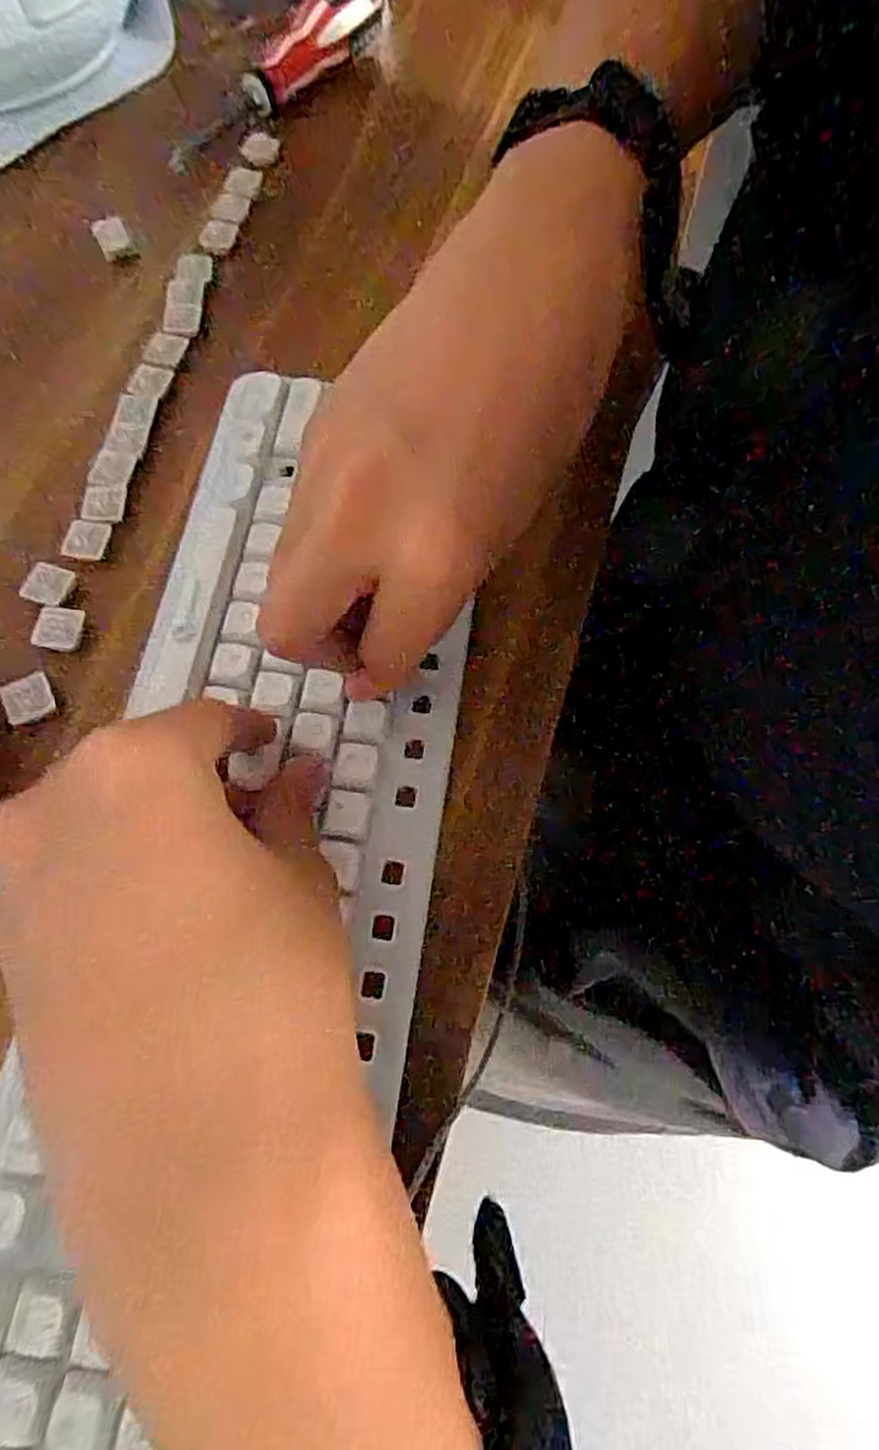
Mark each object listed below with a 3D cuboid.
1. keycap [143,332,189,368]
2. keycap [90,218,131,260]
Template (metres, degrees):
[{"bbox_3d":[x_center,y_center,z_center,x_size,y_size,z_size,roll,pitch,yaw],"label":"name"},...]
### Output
[{"bbox_3d":[-0.137,-0.188,0.340,0.020,0.004,0.020,20,70,7],"label":"keycap"},{"bbox_3d":[-0.176,-0.263,0.367,0.017,0.008,0.018,-21,71,-8],"label":"keycap"}]

